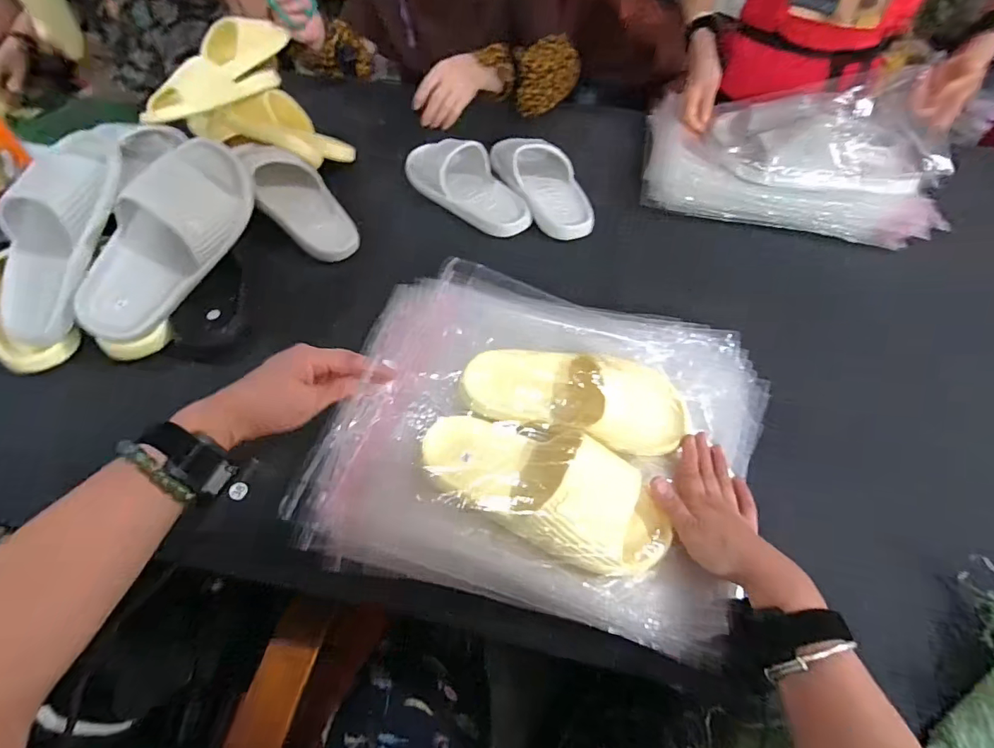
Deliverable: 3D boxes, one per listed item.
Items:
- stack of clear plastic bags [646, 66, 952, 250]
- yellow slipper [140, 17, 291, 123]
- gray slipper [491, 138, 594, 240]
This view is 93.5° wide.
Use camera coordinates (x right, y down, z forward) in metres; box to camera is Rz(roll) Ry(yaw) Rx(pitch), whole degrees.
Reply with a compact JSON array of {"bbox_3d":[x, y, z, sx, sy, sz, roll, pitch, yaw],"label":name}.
[{"bbox_3d":[0.478,-0.373,0.764,0.426,0.114,0.284,15,57,9],"label":"stack of clear plastic bags"},{"bbox_3d":[-0.444,-0.468,0.718,0.085,0.086,0.267,24,59,15],"label":"yellow slipper"},{"bbox_3d":[0.073,-0.322,0.777,0.109,0.061,0.262,-24,59,-16],"label":"gray slipper"}]

